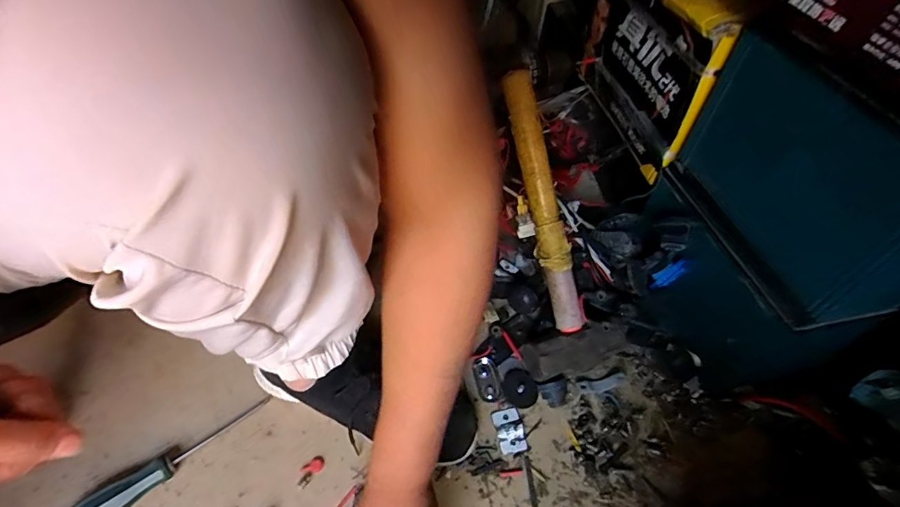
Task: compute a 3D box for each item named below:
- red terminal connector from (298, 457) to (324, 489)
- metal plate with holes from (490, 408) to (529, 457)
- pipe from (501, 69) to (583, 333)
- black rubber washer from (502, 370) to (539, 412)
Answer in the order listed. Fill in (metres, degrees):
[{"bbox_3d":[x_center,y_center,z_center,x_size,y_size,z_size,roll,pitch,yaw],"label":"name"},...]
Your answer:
[{"bbox_3d":[-0.136,0.210,0.450,0.016,0.004,0.031,32,54,20],"label":"red terminal connector"},{"bbox_3d":[0.063,0.185,0.487,0.029,0.006,0.045,-8,51,-10],"label":"metal plate with holes"},{"bbox_3d":[0.102,-0.052,0.503,0.031,0.025,0.279,-16,97,-19],"label":"pipe"},{"bbox_3d":[0.077,0.148,0.513,0.036,0.012,0.045,-13,52,-14],"label":"black rubber washer"}]

